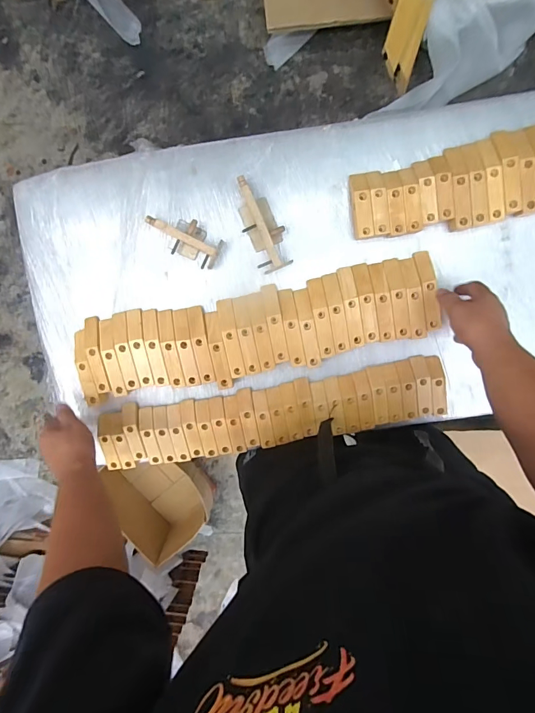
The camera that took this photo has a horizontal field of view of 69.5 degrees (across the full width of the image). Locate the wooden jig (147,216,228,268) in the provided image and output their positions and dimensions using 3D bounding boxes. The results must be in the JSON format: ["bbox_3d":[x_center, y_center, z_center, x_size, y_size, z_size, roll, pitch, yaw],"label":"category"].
[{"bbox_3d":[-0.131,-0.188,0.612,0.121,0.023,0.057,26,98,-3],"label":"wooden jig"}]

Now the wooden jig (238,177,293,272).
[{"bbox_3d":[-0.010,-0.208,0.609,0.052,0.026,0.147,-23,97,4],"label":"wooden jig"}]

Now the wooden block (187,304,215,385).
[{"bbox_3d":[-0.109,-0.018,0.638,0.025,0.021,0.126,-10,98,3],"label":"wooden block"}]

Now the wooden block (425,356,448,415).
[{"bbox_3d":[0.291,0.052,0.658,0.026,0.019,0.105,-12,98,3],"label":"wooden block"}]

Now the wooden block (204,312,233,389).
[{"bbox_3d":[-0.081,-0.009,0.639,0.025,0.018,0.128,-11,98,3],"label":"wooden block"}]

